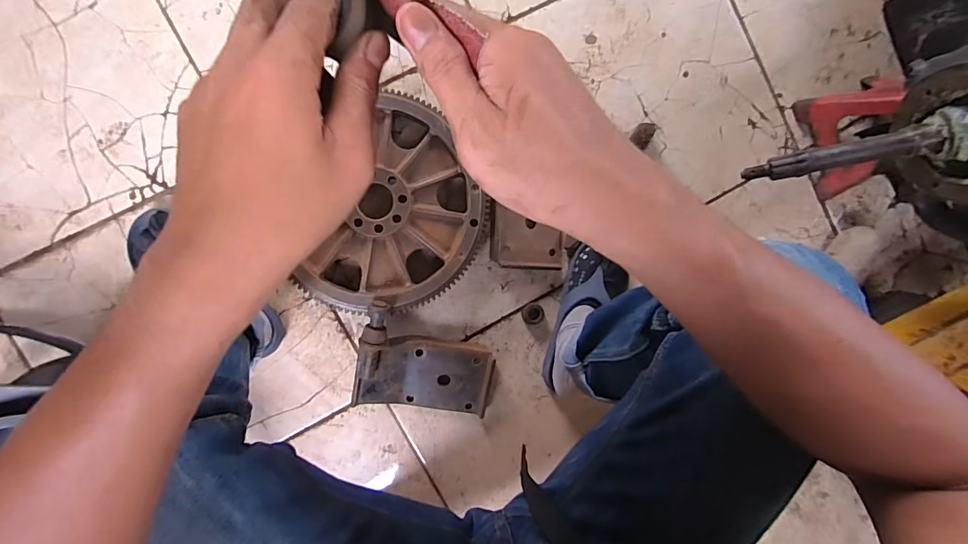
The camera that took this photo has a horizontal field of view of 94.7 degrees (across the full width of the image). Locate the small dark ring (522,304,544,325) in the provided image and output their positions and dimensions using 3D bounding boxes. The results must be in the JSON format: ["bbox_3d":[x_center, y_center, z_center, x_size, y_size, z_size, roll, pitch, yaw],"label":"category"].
[{"bbox_3d":[0.079,0.068,0.711,0.035,0.018,0.031,2,93,-7],"label":"small dark ring"}]

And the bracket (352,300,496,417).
[{"bbox_3d":[-0.084,0.136,0.669,0.202,0.060,0.159,10,93,-7],"label":"bracket"}]

